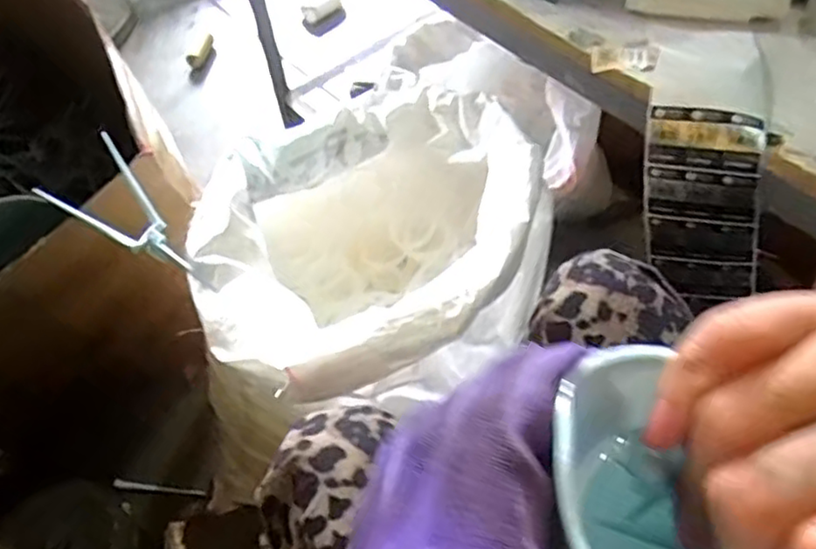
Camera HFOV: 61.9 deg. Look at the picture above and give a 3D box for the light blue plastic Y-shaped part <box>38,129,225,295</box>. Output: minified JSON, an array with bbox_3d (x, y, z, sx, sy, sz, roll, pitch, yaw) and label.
[{"bbox_3d":[-0.275,-0.049,0.690,0.211,0.027,0.087,41,66,12],"label":"light blue plastic Y-shaped part"}]

